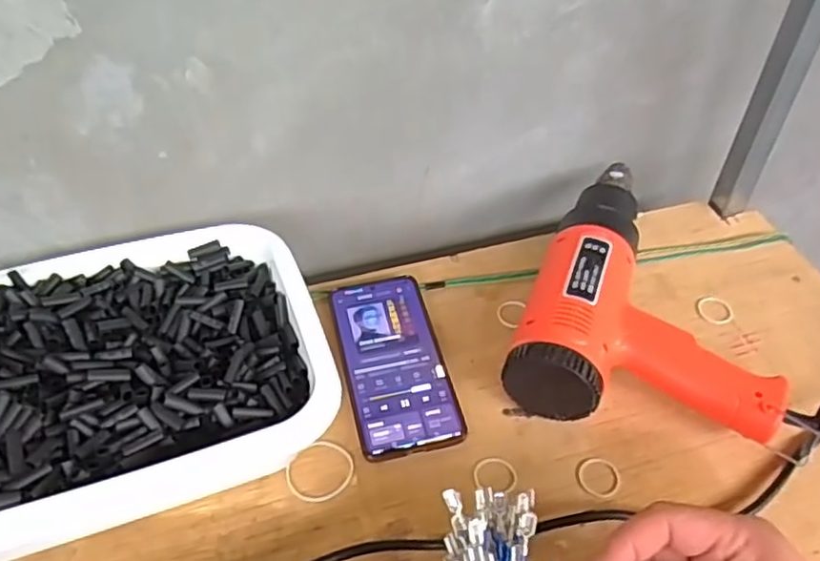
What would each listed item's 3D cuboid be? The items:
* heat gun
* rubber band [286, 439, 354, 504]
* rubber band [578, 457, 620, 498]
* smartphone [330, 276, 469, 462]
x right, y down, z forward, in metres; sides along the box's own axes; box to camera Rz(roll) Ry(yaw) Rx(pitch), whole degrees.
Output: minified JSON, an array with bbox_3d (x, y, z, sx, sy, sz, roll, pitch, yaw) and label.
[{"bbox_3d":[0.202,0.009,0.547,0.185,0.072,0.274,16,47,15],"label":"heat gun"},{"bbox_3d":[-0.063,0.132,0.474,0.043,0.004,0.045,0,45,0],"label":"rubber band"},{"bbox_3d":[0.131,0.136,0.470,0.028,0.004,0.031,15,47,15],"label":"rubber band"},{"bbox_3d":[-0.014,0.063,0.536,0.077,0.014,0.160,-9,46,-9],"label":"smartphone"}]

